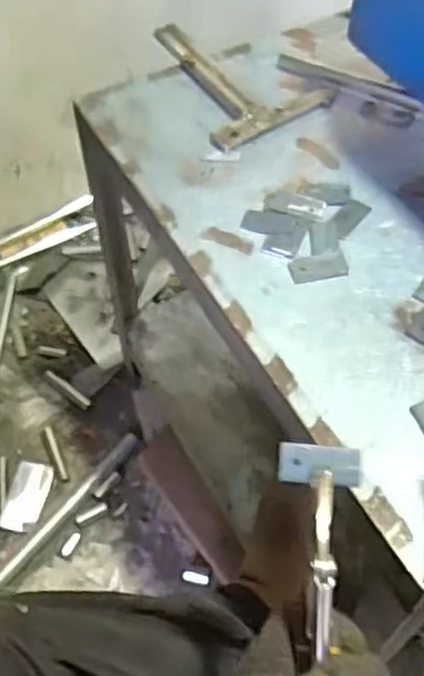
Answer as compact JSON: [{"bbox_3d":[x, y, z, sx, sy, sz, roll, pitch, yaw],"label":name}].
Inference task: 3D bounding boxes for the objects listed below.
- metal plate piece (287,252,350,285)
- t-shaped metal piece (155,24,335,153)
[{"bbox_3d":[0.094,-0.062,0.609,0.051,0.004,0.027,-12,54,-7],"label":"metal plate piece"},{"bbox_3d":[0.025,-0.294,0.767,0.144,0.020,0.205,-25,57,-16],"label":"t-shaped metal piece"}]

